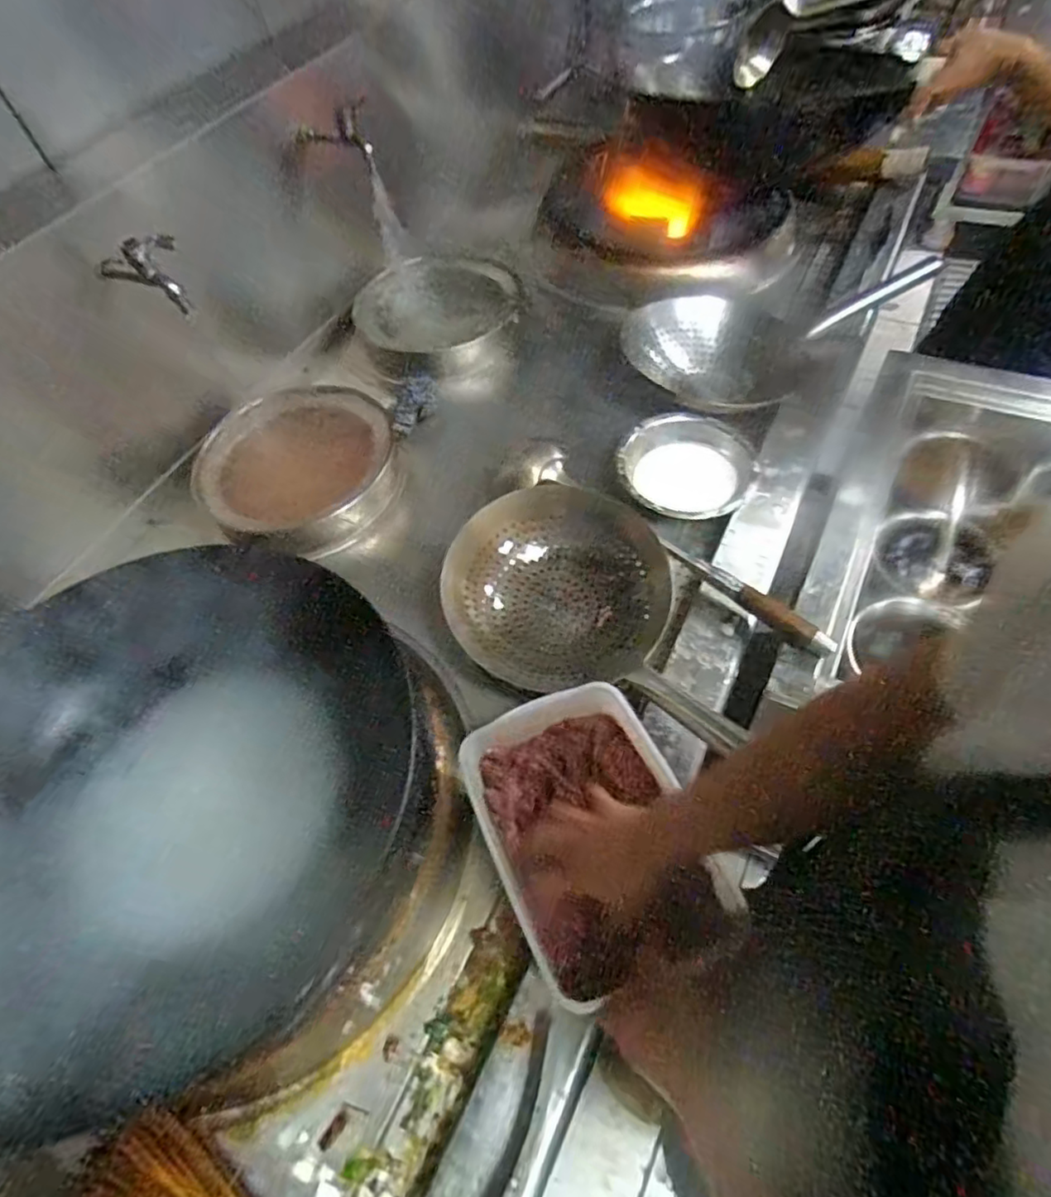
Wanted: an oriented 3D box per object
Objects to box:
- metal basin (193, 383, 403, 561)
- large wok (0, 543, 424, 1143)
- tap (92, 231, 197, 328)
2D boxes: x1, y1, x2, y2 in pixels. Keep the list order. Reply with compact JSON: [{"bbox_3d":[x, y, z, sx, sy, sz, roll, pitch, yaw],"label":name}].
[{"bbox_3d":[-0.342,-0.211,0.951,0.289,0.082,0.283,-3,57,5],"label":"metal basin"},{"bbox_3d":[-0.354,0.174,0.581,0.460,0.137,0.473,21,64,-6],"label":"large wok"},{"bbox_3d":[-0.489,-0.416,0.787,0.123,0.097,0.038,15,60,16],"label":"tap"}]

